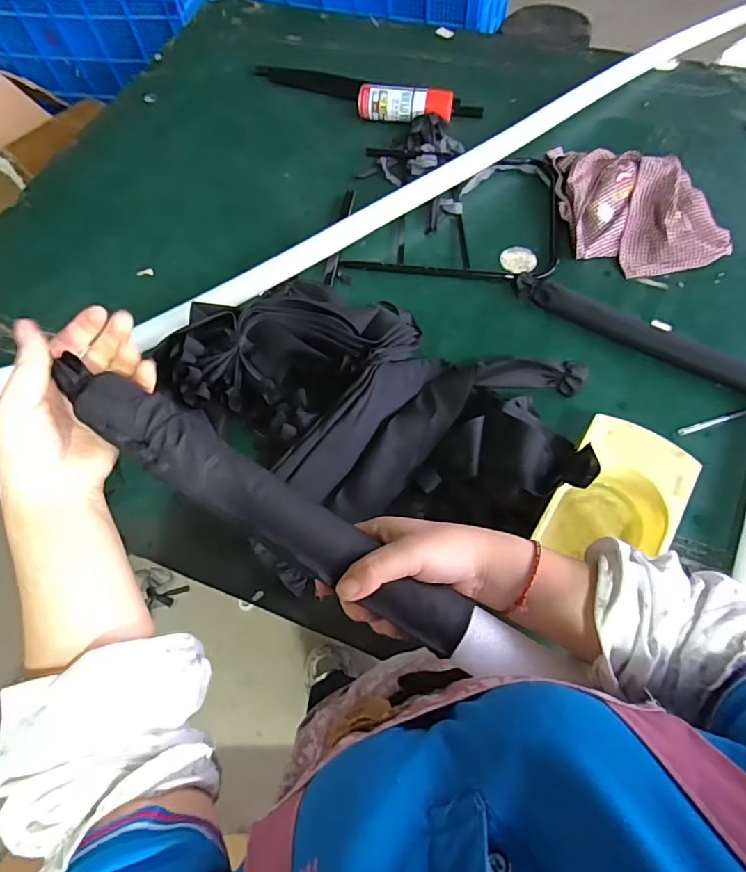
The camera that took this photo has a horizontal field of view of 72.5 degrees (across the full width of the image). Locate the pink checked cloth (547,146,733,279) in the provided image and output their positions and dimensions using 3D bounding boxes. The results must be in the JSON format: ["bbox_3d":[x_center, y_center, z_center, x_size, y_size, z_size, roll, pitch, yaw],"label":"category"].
[{"bbox_3d":[0.491,-0.467,0.977,0.261,0.070,0.352,-9,62,-1],"label":"pink checked cloth"}]

